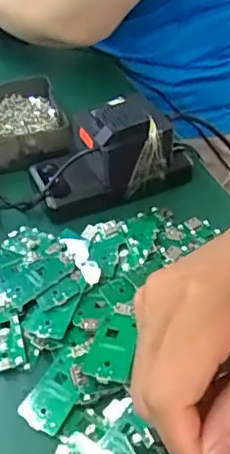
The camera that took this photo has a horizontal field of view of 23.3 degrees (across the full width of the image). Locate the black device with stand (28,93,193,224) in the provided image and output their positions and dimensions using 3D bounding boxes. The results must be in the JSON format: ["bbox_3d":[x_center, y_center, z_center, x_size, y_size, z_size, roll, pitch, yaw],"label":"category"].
[{"bbox_3d":[-0.007,-0.075,0.544,0.157,0.081,0.079,-20,48,-13],"label":"black device with stand"}]

